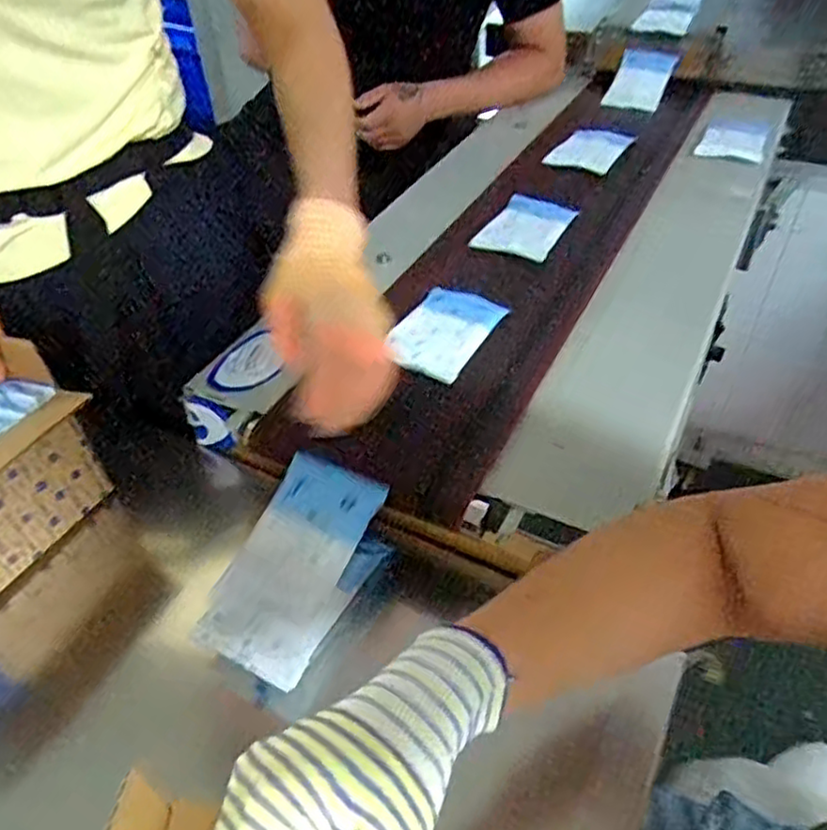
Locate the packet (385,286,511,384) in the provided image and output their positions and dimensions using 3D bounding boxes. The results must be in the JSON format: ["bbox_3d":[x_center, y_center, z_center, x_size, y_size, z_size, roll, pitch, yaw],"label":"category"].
[{"bbox_3d":[0.036,-0.085,0.681,0.079,0.017,0.127,21,49,22],"label":"packet"}]

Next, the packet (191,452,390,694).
[{"bbox_3d":[-0.090,0.112,0.532,0.092,0.016,0.163,21,63,17],"label":"packet"}]

